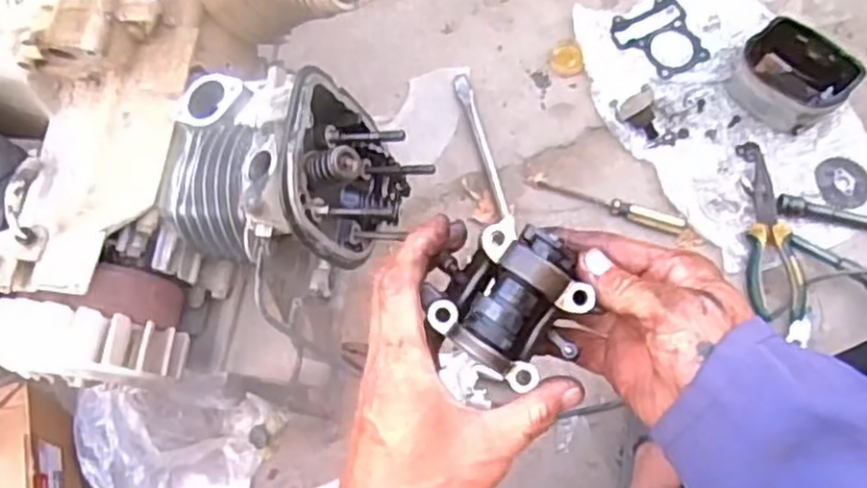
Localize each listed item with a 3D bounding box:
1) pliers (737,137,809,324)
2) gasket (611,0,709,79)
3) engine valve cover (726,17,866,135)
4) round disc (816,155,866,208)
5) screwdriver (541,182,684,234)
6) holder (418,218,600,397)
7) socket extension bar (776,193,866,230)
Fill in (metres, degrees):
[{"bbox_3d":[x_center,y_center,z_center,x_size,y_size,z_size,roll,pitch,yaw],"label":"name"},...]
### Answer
[{"bbox_3d":[0.375,-0.019,0.829,0.056,0.022,0.209,2,71,0],"label":"pliers"},{"bbox_3d":[0.272,-0.247,0.896,0.097,0.006,0.100,-26,75,-5],"label":"gasket"},{"bbox_3d":[0.408,-0.193,0.853,0.109,0.066,0.118,-38,76,-12],"label":"engine valve cover"},{"bbox_3d":[0.474,-0.072,0.855,0.058,0.008,0.063,2,71,0],"label":"round disc"},{"bbox_3d":[0.202,-0.044,0.837,0.168,0.022,0.019,21,72,6],"label":"screwdriver"},{"bbox_3d":[0.040,0.029,0.387,0.070,0.046,0.072,38,76,10],"label":"holder"},{"bbox_3d":[0.454,-0.034,0.842,0.132,0.013,0.023,12,72,3],"label":"socket extension bar"}]

